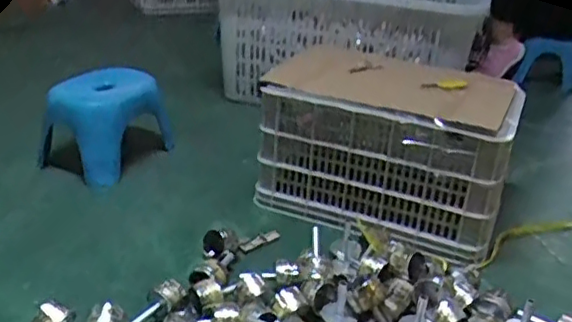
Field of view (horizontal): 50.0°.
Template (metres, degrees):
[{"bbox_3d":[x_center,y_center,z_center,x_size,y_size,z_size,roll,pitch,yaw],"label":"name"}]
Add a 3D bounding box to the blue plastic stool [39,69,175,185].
[{"bbox_3d":[-0.440,-0.094,1.476,0.220,0.228,0.232,19,30,27],"label":"blue plastic stool"}]

